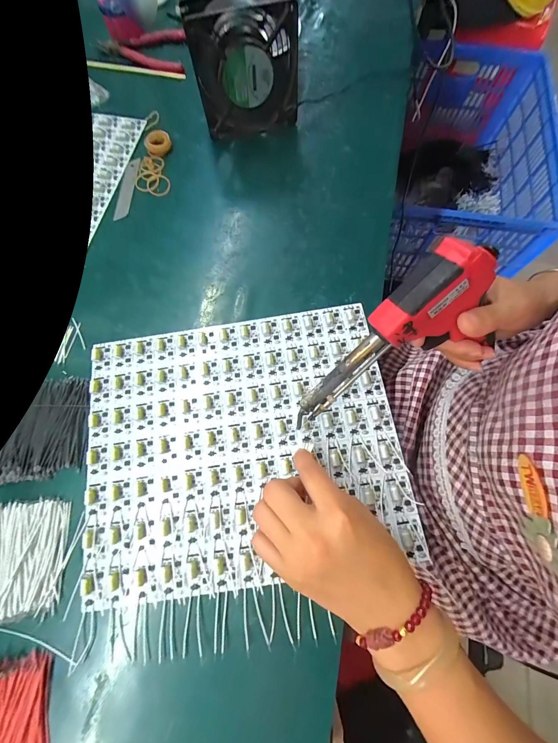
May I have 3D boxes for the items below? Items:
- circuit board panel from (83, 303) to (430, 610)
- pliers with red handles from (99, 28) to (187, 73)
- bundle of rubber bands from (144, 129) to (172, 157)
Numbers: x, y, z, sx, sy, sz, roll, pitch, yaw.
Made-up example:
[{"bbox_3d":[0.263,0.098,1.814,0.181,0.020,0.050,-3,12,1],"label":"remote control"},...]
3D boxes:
[{"bbox_3d":[-0.037,0.061,0.295,0.287,0.005,0.240,-8,71,0],"label":"circuit board panel"},{"bbox_3d":[-0.204,-0.495,0.475,0.144,0.022,0.071,17,73,8],"label":"pliers with red handles"},{"bbox_3d":[-0.163,-0.308,0.419,0.035,0.016,0.034,-1,72,2],"label":"bundle of rubber bands"}]

